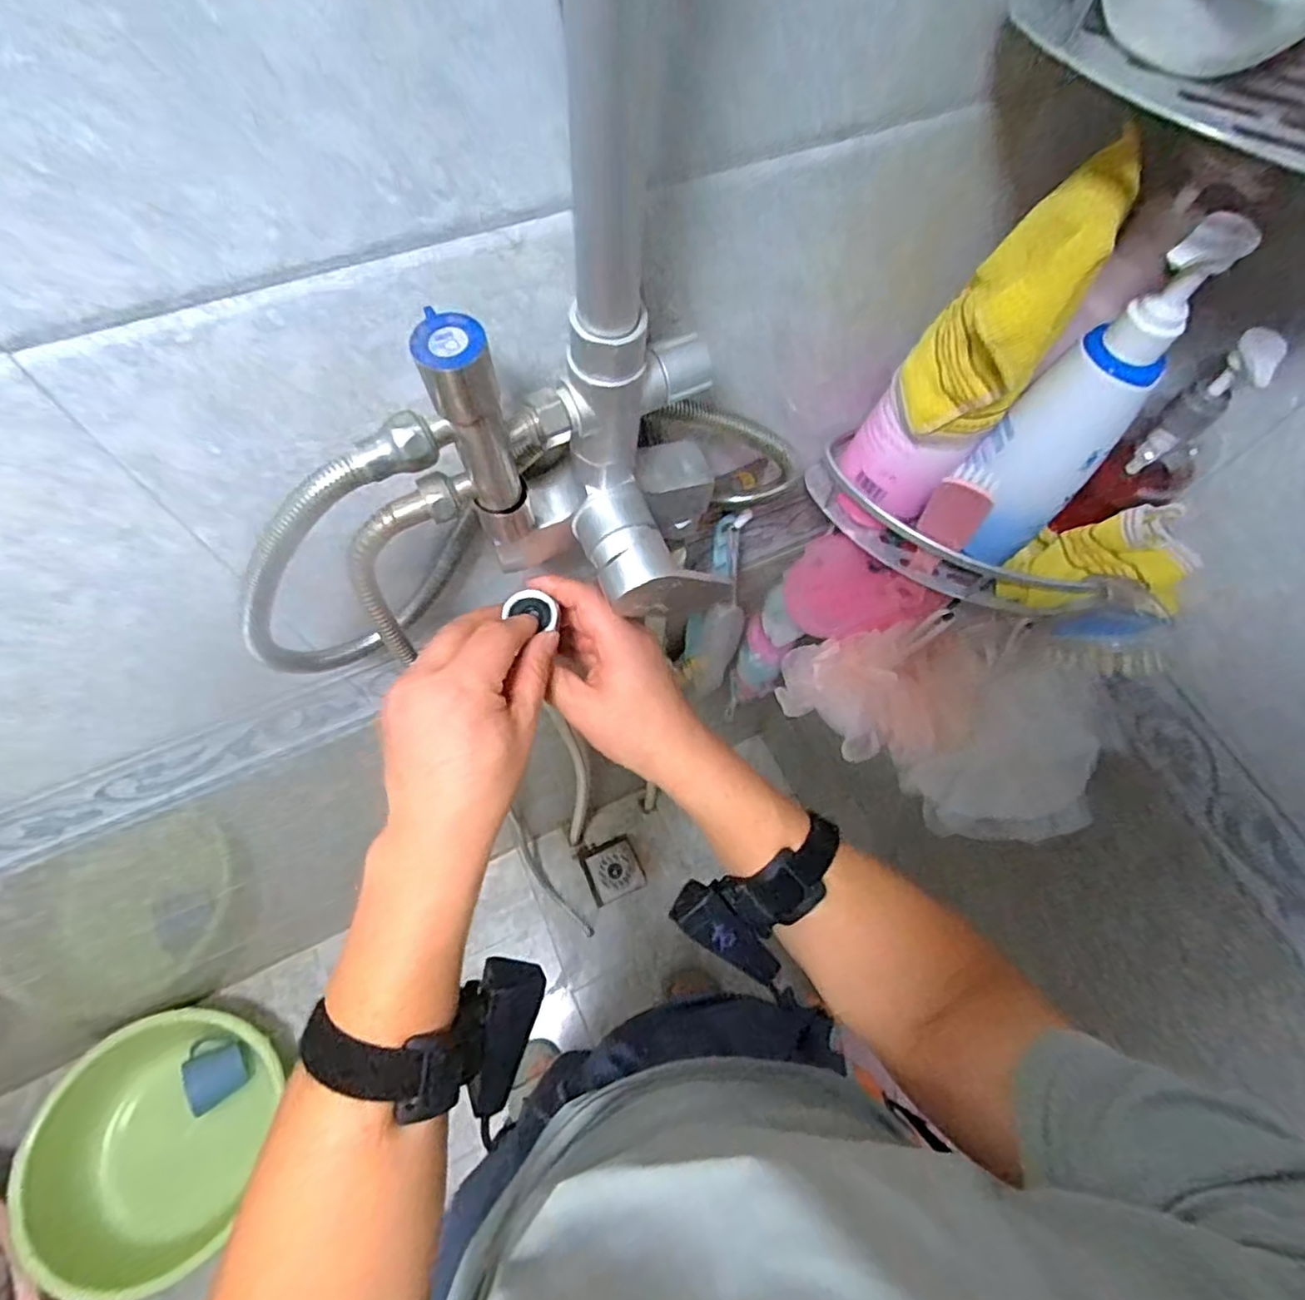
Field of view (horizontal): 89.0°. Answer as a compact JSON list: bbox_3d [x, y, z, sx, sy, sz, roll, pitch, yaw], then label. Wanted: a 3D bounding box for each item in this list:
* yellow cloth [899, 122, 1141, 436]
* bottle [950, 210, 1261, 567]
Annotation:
[{"bbox_3d":[0.187,-0.181,0.352,0.066,0.143,0.066,31,69,10],"label":"yellow cloth"},{"bbox_3d":[0.237,-0.125,0.389,0.066,0.217,0.057,40,70,13],"label":"bottle"}]

